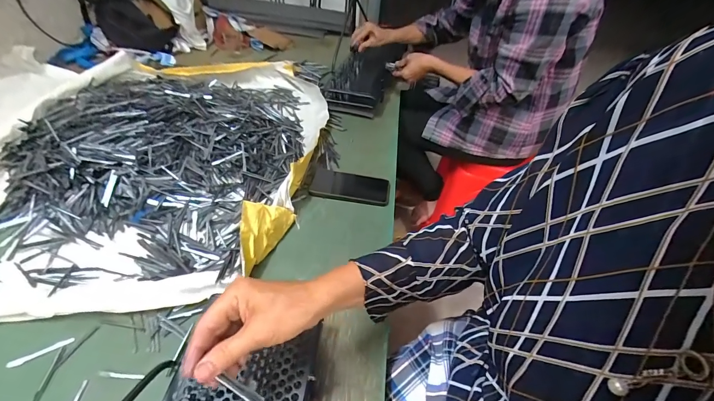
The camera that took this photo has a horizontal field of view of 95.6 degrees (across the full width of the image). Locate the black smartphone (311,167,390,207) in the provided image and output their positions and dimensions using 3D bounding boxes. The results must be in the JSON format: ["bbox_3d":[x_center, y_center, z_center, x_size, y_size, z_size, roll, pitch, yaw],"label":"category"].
[{"bbox_3d":[-0.014,-0.030,0.672,0.162,0.011,0.083,9,44,3],"label":"black smartphone"}]

